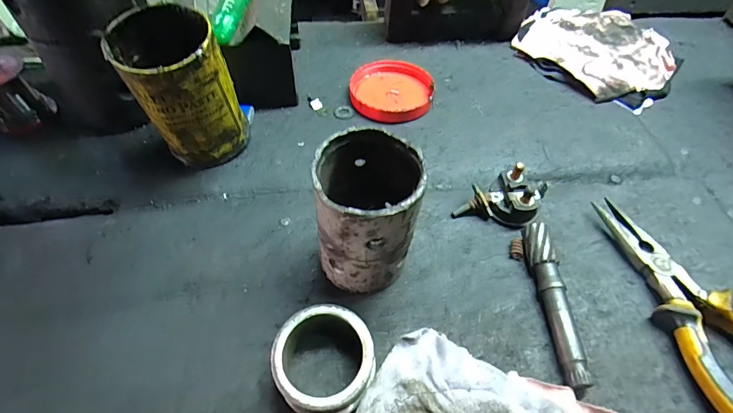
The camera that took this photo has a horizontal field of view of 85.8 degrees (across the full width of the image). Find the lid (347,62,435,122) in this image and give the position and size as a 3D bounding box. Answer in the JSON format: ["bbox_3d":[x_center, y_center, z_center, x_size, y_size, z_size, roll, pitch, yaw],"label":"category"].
[{"bbox_3d":[0.027,-0.122,0.424,0.088,0.020,0.085,1,52,-1],"label":"lid"}]

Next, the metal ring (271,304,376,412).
[{"bbox_3d":[-0.026,0.098,0.249,0.061,0.037,0.061,1,52,-1],"label":"metal ring"}]

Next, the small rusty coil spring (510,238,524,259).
[{"bbox_3d":[0.120,0.033,0.316,0.008,0.010,0.015,6,54,2],"label":"small rusty coil spring"}]

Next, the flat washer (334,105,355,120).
[{"bbox_3d":[-0.023,-0.100,0.411,0.021,0.004,0.021,-7,53,-7],"label":"flat washer"}]

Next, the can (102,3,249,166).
[{"bbox_3d":[-0.148,-0.090,0.329,0.071,0.124,0.067,1,52,-1],"label":"can"}]

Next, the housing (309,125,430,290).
[{"bbox_3d":[0.000,0.008,0.268,0.061,0.111,0.066,1,52,-1],"label":"housing"}]

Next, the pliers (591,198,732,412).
[{"bbox_3d":[0.225,0.069,0.273,0.060,0.026,0.185,-13,54,-11],"label":"pliers"}]

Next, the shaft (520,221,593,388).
[{"bbox_3d":[0.137,0.065,0.284,0.022,0.020,0.117,-2,52,-3],"label":"shaft"}]

